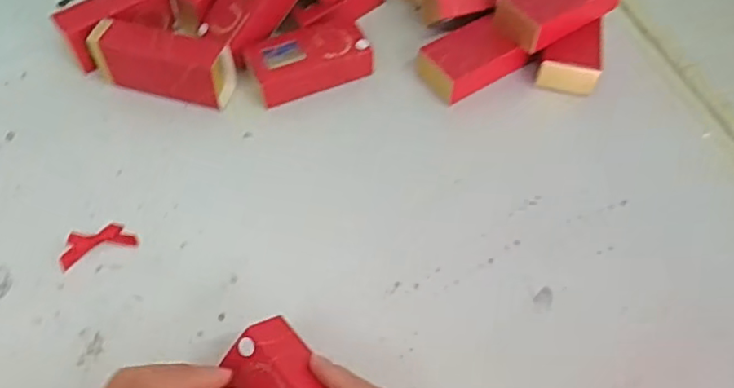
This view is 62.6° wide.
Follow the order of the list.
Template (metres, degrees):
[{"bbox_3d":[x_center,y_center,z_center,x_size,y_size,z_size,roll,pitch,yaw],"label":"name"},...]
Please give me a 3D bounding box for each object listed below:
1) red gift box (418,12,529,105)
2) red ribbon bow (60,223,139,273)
[{"bbox_3d":[0.090,-0.118,0.539,0.082,0.034,0.052,-24,60,-15],"label":"red gift box"},{"bbox_3d":[-0.201,0.035,0.448,0.054,0.011,0.024,-23,59,-15],"label":"red ribbon bow"}]

